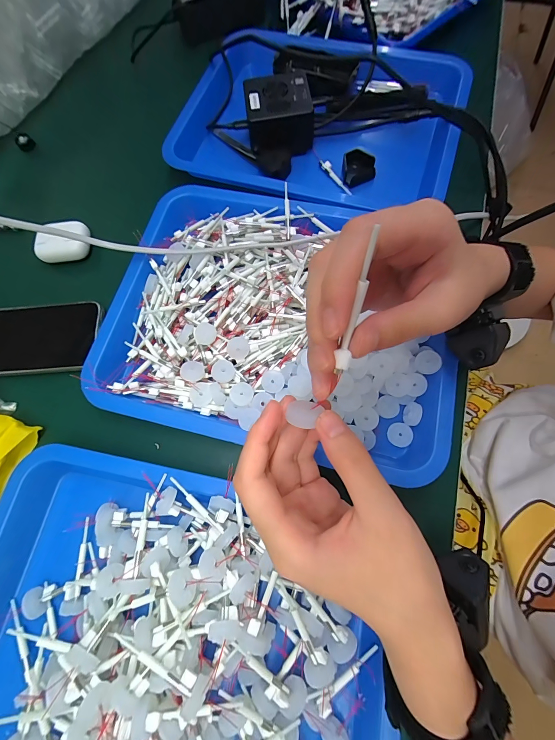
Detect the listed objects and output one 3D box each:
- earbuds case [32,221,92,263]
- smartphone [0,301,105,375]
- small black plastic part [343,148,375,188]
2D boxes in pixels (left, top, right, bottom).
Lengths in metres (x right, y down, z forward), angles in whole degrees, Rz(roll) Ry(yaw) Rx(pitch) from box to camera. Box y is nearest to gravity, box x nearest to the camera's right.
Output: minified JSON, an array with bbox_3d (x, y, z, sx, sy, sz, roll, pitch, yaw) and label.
[{"bbox_3d":[-0.246,-0.148,0.352,0.059,0.018,0.043,-2,72,1],"label":"earbuds case"},{"bbox_3d":[-0.265,-0.033,0.322,0.153,0.005,0.077,-3,72,1],"label":"smartphone"},{"bbox_3d":[0.097,-0.240,0.365,0.037,0.019,0.038,7,72,4],"label":"small black plastic part"}]

